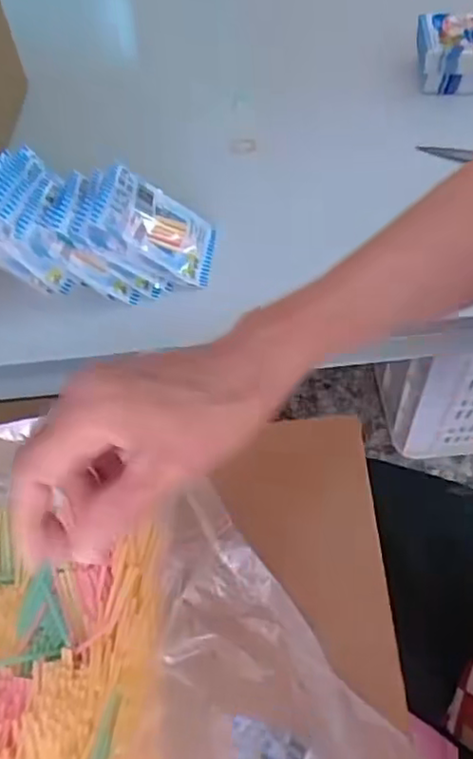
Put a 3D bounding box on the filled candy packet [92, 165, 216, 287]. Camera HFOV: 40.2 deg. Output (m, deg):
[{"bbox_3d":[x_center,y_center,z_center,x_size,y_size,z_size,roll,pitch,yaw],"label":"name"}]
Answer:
[{"bbox_3d":[-0.060,-0.122,0.513,0.101,0.013,0.061,28,62,-29],"label":"filled candy packet"}]

